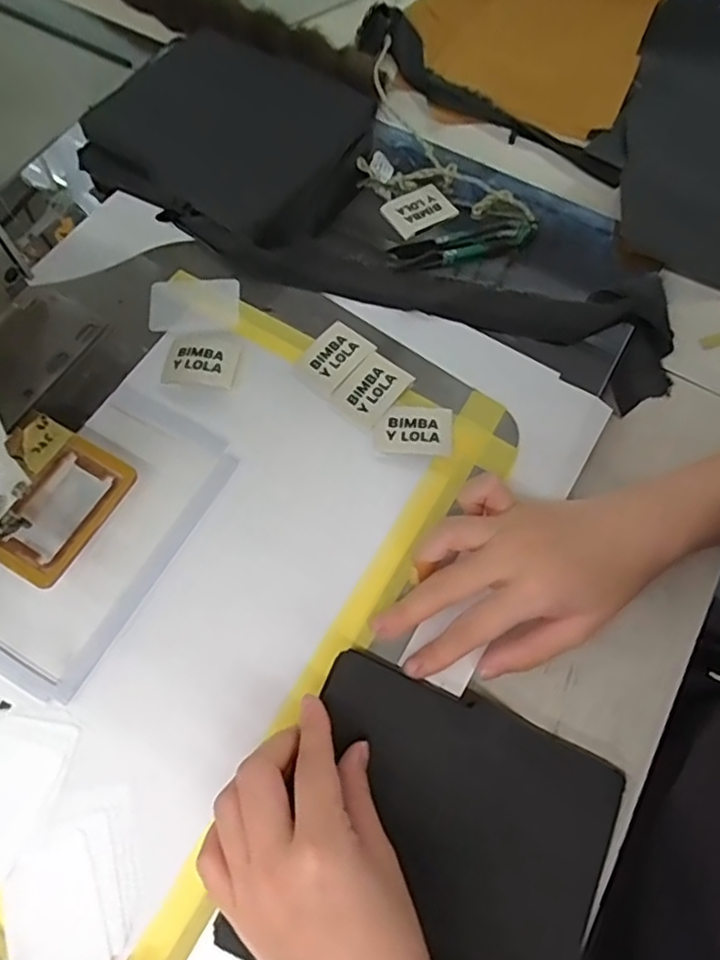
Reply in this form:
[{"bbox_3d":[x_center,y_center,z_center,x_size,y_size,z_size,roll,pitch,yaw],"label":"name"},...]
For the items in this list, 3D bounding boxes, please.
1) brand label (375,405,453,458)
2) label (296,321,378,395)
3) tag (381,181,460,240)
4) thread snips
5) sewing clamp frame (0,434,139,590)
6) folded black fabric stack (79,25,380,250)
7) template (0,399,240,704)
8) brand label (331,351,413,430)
[{"bbox_3d":[0.034,-0.031,0.392,0.047,0.004,0.034,5,66,1],"label":"brand label"},{"bbox_3d":[-0.017,-0.083,0.414,0.037,0.004,0.048,38,71,15],"label":"label"},{"bbox_3d":[0.044,-0.203,0.469,0.048,0.004,0.037,-33,75,-8],"label":"tag"},{"bbox_3d":[0.077,-0.170,0.455,0.109,0.007,0.029,-10,67,-6],"label":"thread snips"},{"bbox_3d":[-0.167,0.016,0.349,0.051,0.008,0.079,29,68,10],"label":"sewing clamp frame"},{"bbox_3d":[-0.097,-0.258,0.464,0.174,0.052,0.157,28,68,11],"label":"folded black fabric stack"},{"bbox_3d":[-0.154,0.032,0.363,0.094,0.007,0.168,26,69,9],"label":"template"},{"bbox_3d":[0.008,-0.060,0.405,0.035,0.004,0.046,36,70,14],"label":"brand label"}]

